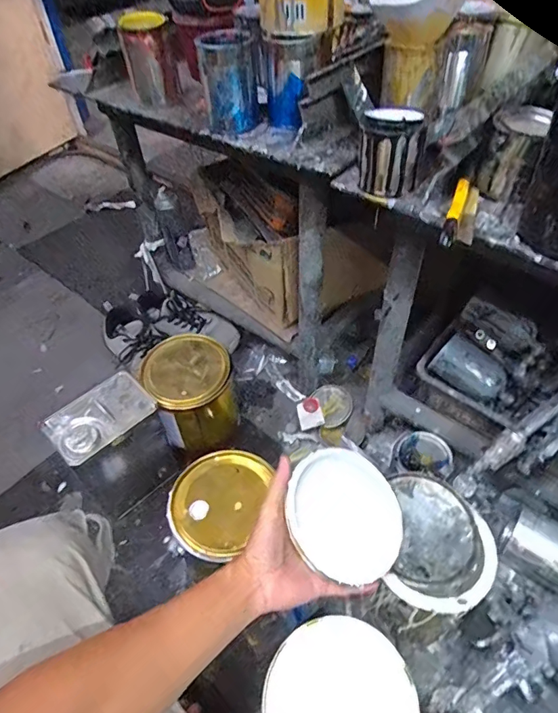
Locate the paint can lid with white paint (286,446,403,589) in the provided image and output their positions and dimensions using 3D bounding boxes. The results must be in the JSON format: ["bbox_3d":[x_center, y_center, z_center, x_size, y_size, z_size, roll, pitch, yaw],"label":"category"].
[{"bbox_3d":[0.080,0.182,0.541,0.147,0.009,0.150,14,54,-20],"label":"paint can lid with white paint"}]

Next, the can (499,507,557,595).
[{"bbox_3d":[0.430,0.325,0.740,0.130,0.092,0.088,23,53,22],"label":"can"}]

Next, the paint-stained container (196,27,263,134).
[{"bbox_3d":[-0.066,-0.363,0.606,0.071,0.103,0.069,-7,48,-3],"label":"paint-stained container"}]

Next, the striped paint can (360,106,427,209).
[{"bbox_3d":[0.123,-0.222,0.499,0.048,0.087,0.051,-1,48,2],"label":"striped paint can"}]

